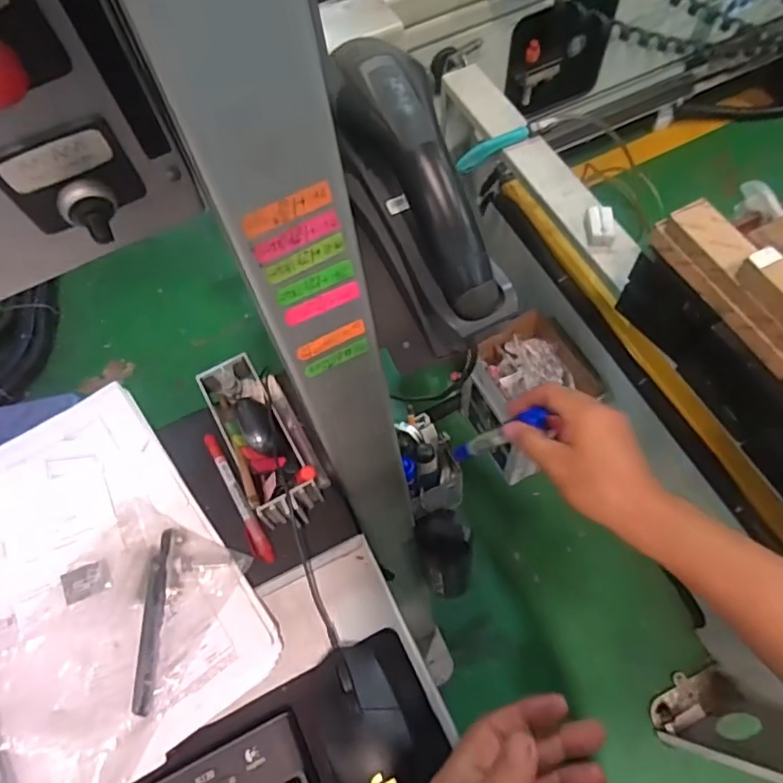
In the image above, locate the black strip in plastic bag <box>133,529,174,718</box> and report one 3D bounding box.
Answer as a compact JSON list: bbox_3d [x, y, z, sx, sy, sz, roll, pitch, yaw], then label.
[{"bbox_3d":[-0.184,0.174,0.449,0.012,0.014,0.132,-3,63,2],"label":"black strip in plastic bag"}]

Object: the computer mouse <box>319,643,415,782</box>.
[{"bbox_3d":[-0.020,0.236,0.413,0.054,0.034,0.106,-21,64,-7],"label":"computer mouse"}]

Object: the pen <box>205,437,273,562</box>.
[{"bbox_3d":[-0.136,0.089,0.505,0.013,0.011,0.132,-29,65,-10],"label":"pen"}]

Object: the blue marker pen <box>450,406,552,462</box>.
[{"bbox_3d":[0.099,0.043,0.546,0.012,0.140,0.019,20,63,-20],"label":"blue marker pen"}]

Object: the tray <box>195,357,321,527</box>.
[{"bbox_3d":[-0.116,0.039,0.509,0.061,0.044,0.164,-30,65,-11],"label":"tray"}]

